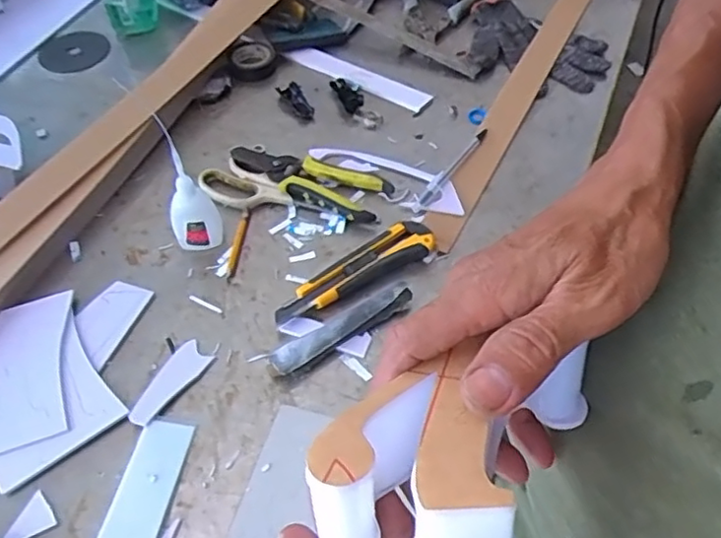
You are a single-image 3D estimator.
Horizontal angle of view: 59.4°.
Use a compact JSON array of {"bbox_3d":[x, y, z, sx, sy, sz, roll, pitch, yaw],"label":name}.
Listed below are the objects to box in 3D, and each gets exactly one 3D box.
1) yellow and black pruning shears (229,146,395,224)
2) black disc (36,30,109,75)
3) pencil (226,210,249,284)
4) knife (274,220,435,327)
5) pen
[{"bbox_3d":[-0.056,-0.093,0.651,0.169,0.021,0.061,20,55,15],"label":"yellow and black pruning shears"},{"bbox_3d":[-0.372,-0.284,0.824,0.089,0.006,0.090,0,52,0],"label":"black disc"},{"bbox_3d":[-0.118,-0.024,0.609,0.008,0.006,0.087,4,52,4],"label":"pencil"},{"bbox_3d":[-0.007,0.003,0.577,0.163,0.019,0.037,-28,57,-20],"label":"knife"},{"bbox_3d":[0.096,-0.107,0.663,0.016,0.010,0.142,29,58,21],"label":"pen"}]

